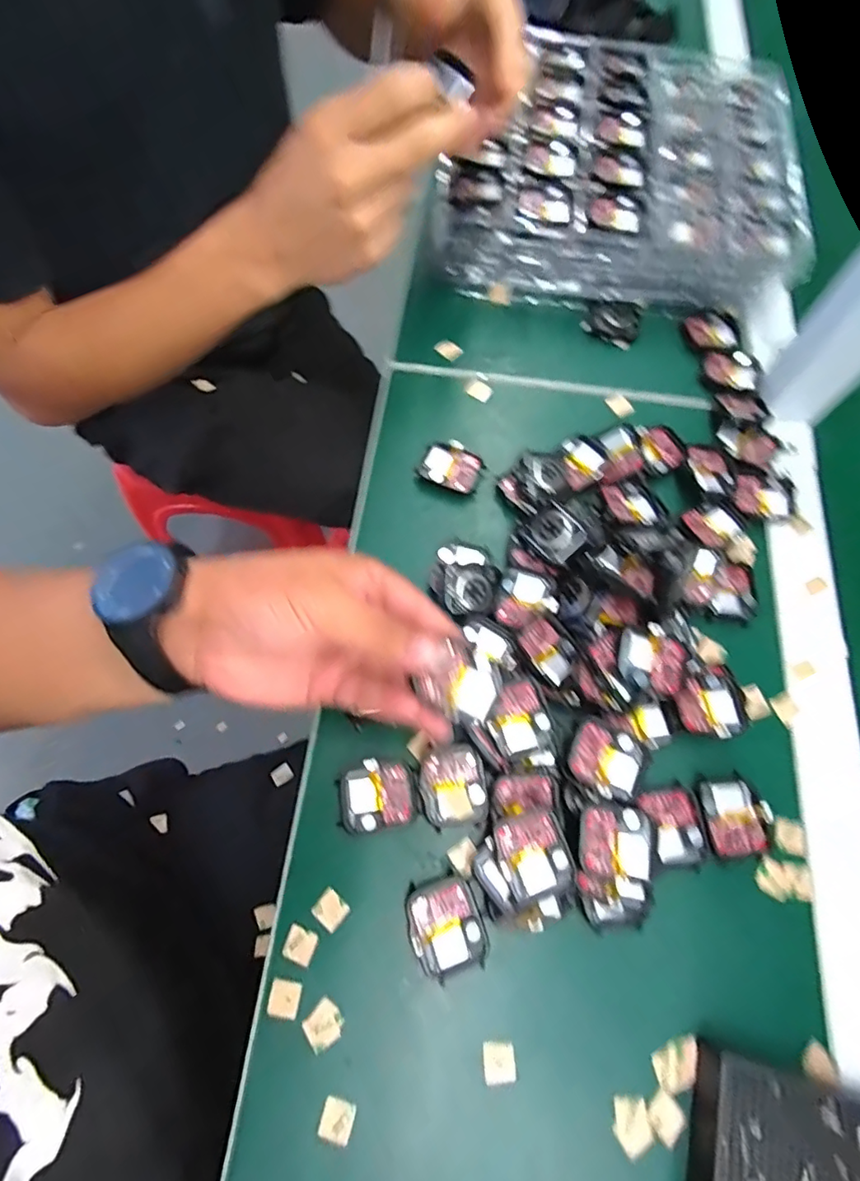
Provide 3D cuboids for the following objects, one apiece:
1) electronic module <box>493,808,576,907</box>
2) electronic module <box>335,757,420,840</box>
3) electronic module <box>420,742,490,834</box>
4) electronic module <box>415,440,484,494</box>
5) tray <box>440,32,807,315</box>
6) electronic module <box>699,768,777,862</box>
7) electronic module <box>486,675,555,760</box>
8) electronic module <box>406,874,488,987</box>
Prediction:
[{"bbox_3d":[0.056,0.142,0.291,0.037,0.006,0.041,-14,69,-11],"label":"electronic module"},{"bbox_3d":[-0.031,0.120,0.317,0.044,0.009,0.039,-10,70,-7],"label":"electronic module"},{"bbox_3d":[0.014,0.115,0.321,0.036,0.009,0.043,-11,70,-7],"label":"electronic module"},{"bbox_3d":[0.017,-0.092,0.402,0.044,0.009,0.037,27,70,7],"label":"electronic module"},{"bbox_3d":[0.167,-0.369,0.475,0.291,0.068,0.269,10,73,0],"label":"tray"},{"bbox_3d":[0.178,0.132,0.317,0.039,0.007,0.042,-7,69,-6],"label":"electronic module"},{"bbox_3d":[0.051,0.076,0.317,0.035,0.011,0.040,-22,72,-11],"label":"electronic module"},{"bbox_3d":[0.009,0.182,0.295,0.037,0.013,0.045,-17,71,-9],"label":"electronic module"}]

